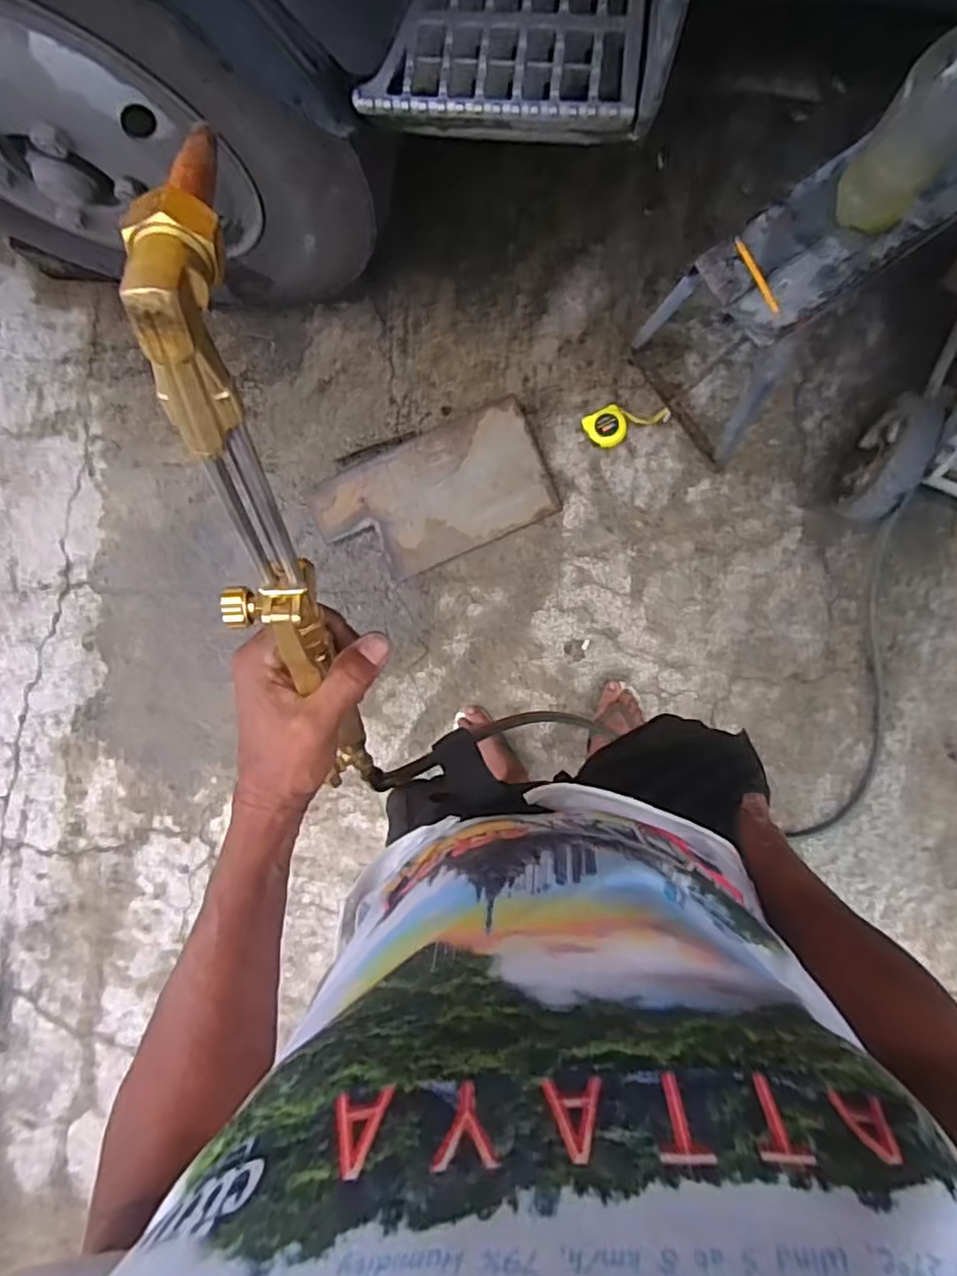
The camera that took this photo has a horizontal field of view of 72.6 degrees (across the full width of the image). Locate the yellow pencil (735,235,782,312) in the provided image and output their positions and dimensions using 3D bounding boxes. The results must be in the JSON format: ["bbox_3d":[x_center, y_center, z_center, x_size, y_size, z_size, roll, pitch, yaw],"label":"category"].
[{"bbox_3d":[0.387,-0.503,0.903,0.014,0.011,0.121,-26,88,5],"label":"yellow pencil"}]

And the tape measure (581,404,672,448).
[{"bbox_3d":[0.305,-0.451,1.344,0.168,0.031,0.075,-23,88,5],"label":"tape measure"}]

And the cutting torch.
[{"bbox_3d":[-0.103,-0.003,0.381,0.041,0.471,0.065,13,61,5],"label":"cutting torch"}]

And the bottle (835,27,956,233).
[{"bbox_3d":[0.509,-0.579,0.744,0.096,0.304,0.077,-8,89,5],"label":"bottle"}]

